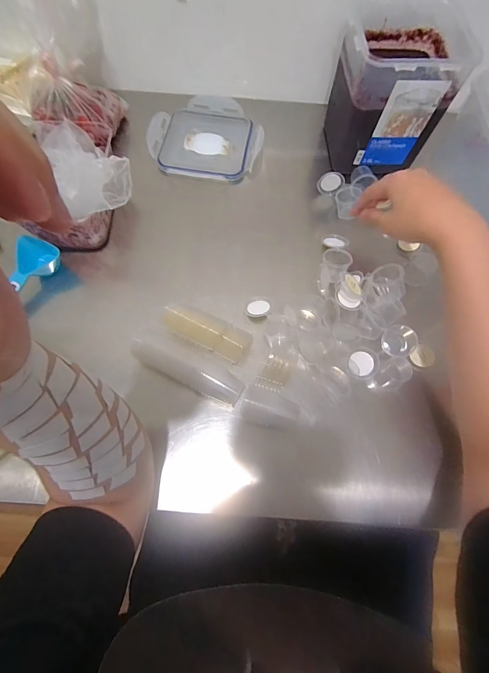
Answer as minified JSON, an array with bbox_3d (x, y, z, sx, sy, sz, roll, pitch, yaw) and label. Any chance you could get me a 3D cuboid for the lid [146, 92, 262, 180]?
[{"bbox_3d":[-0.065,-0.339,0.524,0.182,0.023,0.170,5,71,-4],"label":"lid"}]

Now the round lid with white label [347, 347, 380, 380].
[{"bbox_3d":[0.147,0.033,0.389,0.037,0.012,0.035,0,68,0],"label":"round lid with white label"}]

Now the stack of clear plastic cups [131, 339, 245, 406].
[{"bbox_3d":[-0.069,0.042,0.372,0.137,0.033,0.033,22,70,8],"label":"stack of clear plastic cups"}]

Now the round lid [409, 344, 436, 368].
[{"bbox_3d":[0.229,0.024,0.398,0.033,0.005,0.026,-40,73,-14],"label":"round lid"}]

